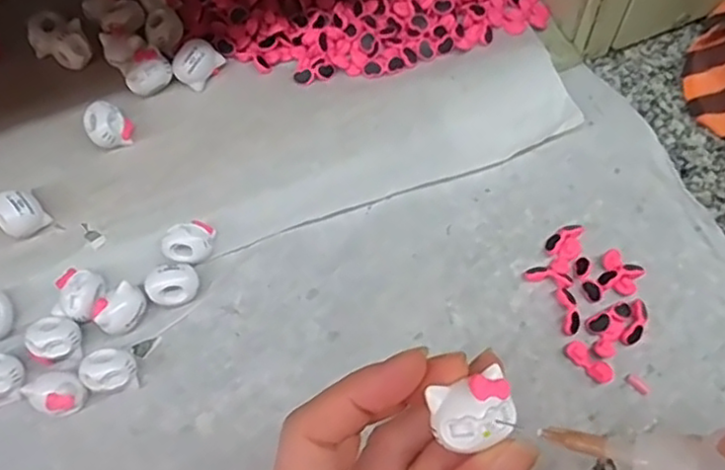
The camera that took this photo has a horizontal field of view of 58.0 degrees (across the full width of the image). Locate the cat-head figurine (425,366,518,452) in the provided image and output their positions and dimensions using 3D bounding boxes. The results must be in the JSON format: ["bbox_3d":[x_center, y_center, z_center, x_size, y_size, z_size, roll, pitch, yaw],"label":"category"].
[{"bbox_3d":[0.034,0.052,0.196,0.024,0.007,0.020,-15,69,-5],"label":"cat-head figurine"}]

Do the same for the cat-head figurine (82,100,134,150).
[{"bbox_3d":[-0.137,-0.059,0.354,0.022,0.019,0.022,-34,69,-12],"label":"cat-head figurine"}]

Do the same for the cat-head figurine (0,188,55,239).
[{"bbox_3d":[-0.175,-0.009,0.337,0.021,0.023,0.021,-1,66,2],"label":"cat-head figurine"}]

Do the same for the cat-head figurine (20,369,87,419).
[{"bbox_3d":[-0.146,0.076,0.313,0.027,0.017,0.022,17,68,10],"label":"cat-head figurine"}]

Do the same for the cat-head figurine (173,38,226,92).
[{"bbox_3d":[-0.092,-0.097,0.367,0.017,0.017,0.025,40,74,18],"label":"cat-head figurine"}]

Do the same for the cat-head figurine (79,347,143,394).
[{"bbox_3d":[-0.122,0.066,0.317,0.025,0.017,0.020,-9,66,-2],"label":"cat-head figurine"}]

